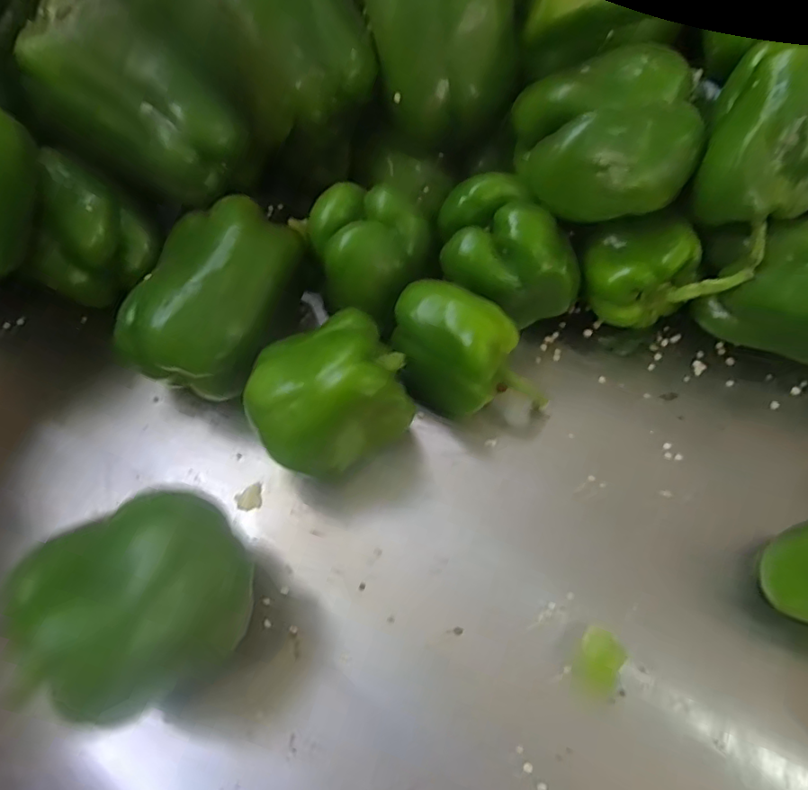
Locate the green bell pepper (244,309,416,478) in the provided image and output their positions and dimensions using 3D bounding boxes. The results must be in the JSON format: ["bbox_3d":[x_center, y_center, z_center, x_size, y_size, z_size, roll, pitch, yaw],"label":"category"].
[{"bbox_3d":[-0.041,0.004,0.327,0.091,0.080,0.074,-33,68,-13],"label":"green bell pepper"}]

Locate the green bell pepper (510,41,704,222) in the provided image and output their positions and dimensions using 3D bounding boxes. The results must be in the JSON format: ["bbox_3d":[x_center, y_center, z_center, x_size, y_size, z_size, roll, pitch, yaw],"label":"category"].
[{"bbox_3d":[0.117,-0.145,0.331,0.092,0.071,0.070,-16,65,-6],"label":"green bell pepper"}]

